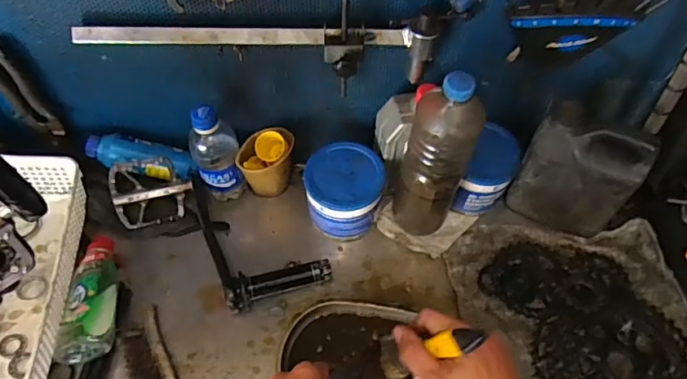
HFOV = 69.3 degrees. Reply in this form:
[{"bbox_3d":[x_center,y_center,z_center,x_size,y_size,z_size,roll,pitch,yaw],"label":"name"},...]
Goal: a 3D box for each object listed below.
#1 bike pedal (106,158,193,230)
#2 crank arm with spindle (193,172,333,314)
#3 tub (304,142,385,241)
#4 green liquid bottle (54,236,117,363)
[{"bbox_3d":[-0.263,0.004,0.688,0.102,0.092,0.021,-11,17,-14],"label":"bike pedal"},{"bbox_3d":[-0.115,0.053,0.675,0.136,0.056,0.196,-20,57,-13],"label":"crank arm with spindle"},{"bbox_3d":[0.002,0.006,0.679,0.099,0.091,0.101,0,55,0],"label":"tub"},{"bbox_3d":[-0.315,0.133,0.627,0.065,0.057,0.165,-8,55,-5],"label":"green liquid bottle"}]

